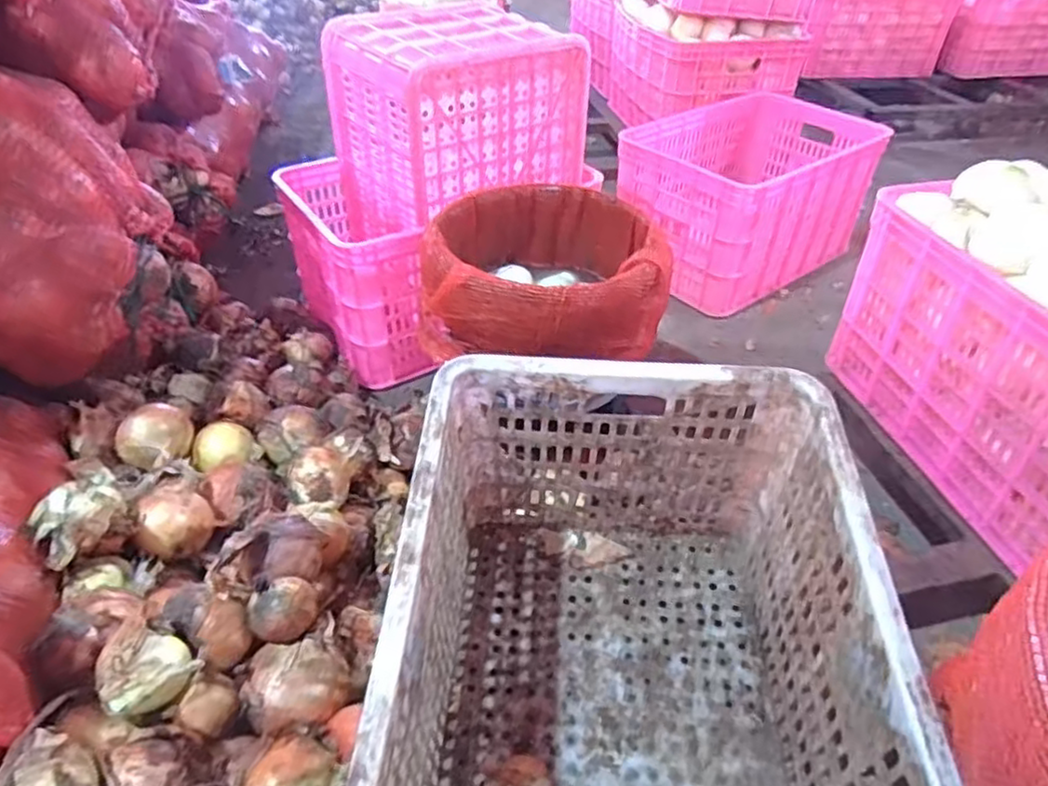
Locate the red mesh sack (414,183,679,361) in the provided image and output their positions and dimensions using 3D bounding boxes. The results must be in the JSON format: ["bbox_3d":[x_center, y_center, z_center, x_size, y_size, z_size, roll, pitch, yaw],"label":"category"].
[{"bbox_3d":[0.039,-0.163,0.941,0.313,0.134,0.292,8,38,8],"label":"red mesh sack"}]

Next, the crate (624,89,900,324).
[{"bbox_3d":[0.500,-0.451,1.529,0.522,0.288,0.364,-26,46,-32],"label":"crate"}]

